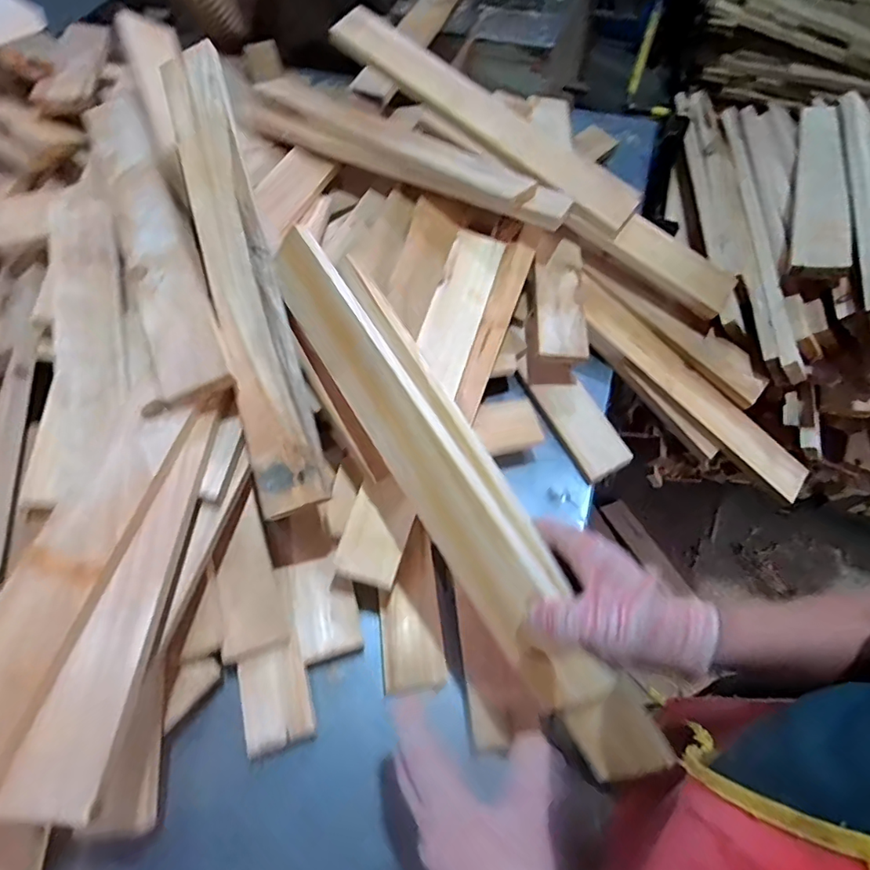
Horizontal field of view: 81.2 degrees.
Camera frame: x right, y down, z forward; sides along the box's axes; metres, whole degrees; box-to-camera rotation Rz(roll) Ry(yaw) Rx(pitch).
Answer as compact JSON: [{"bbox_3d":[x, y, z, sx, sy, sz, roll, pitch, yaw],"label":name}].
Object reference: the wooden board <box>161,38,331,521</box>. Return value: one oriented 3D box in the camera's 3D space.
[{"bbox_3d":[-0.212,-0.181,0.552,0.073,0.032,0.536,-16,80,-7],"label":"wooden board"}]

